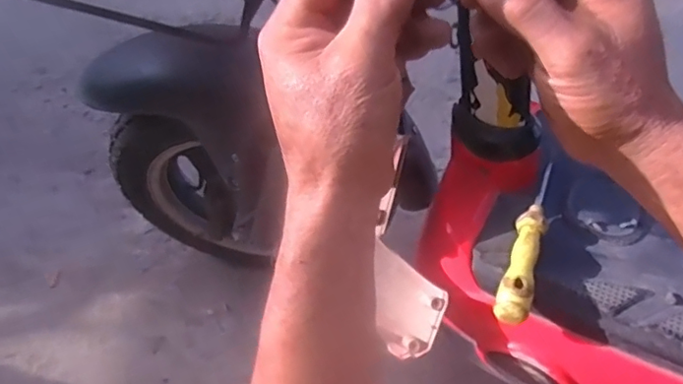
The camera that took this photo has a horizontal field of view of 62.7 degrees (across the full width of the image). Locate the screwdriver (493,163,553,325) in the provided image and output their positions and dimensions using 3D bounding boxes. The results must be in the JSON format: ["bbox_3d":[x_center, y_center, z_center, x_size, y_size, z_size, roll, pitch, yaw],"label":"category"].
[{"bbox_3d":[0.163,0.039,0.486,0.025,0.022,0.166,16,50,16],"label":"screwdriver"}]

